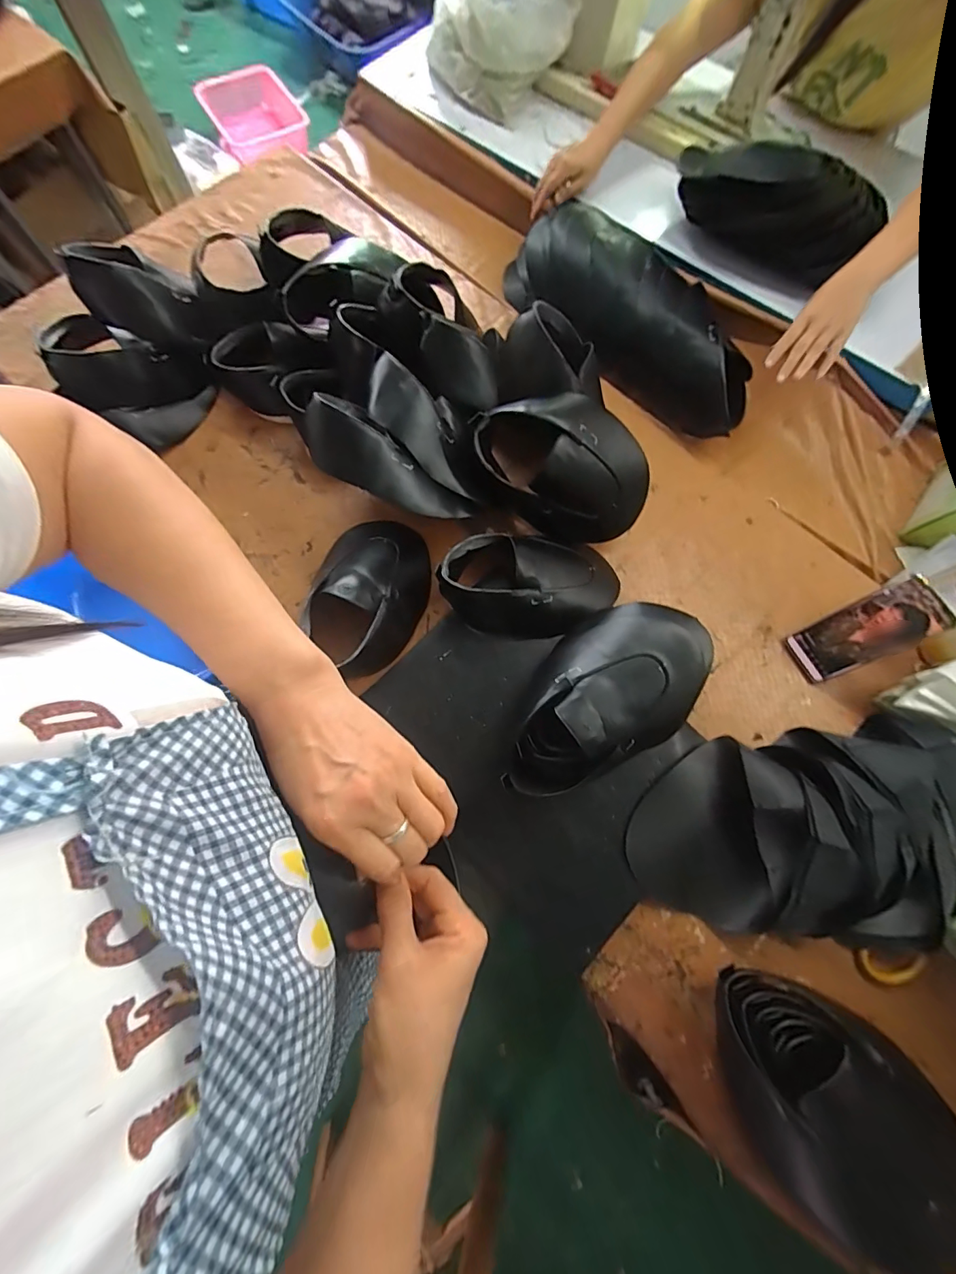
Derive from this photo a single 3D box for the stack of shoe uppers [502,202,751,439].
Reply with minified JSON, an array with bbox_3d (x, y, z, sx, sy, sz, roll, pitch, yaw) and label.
[{"bbox_3d":[0.248,-0.529,0.772,0.152,0.116,0.504,-43,79,-12],"label":"stack of shoe uppers"}]

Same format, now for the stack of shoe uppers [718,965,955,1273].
[{"bbox_3d":[0.346,0.455,0.475,0.163,0.105,0.236,-28,76,-9],"label":"stack of shoe uppers"}]

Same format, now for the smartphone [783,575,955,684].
[{"bbox_3d":[0.490,-0.003,0.605,0.011,0.164,0.072,-15,70,-43],"label":"smartphone"}]

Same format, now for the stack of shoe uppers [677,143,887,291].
[{"bbox_3d":[0.455,-0.675,0.730,0.300,0.099,0.150,40,76,10],"label":"stack of shoe uppers"}]

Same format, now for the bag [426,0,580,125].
[{"bbox_3d":[0.037,-1.080,0.827,0.255,0.186,0.208,2,73,-1],"label":"bag"}]

